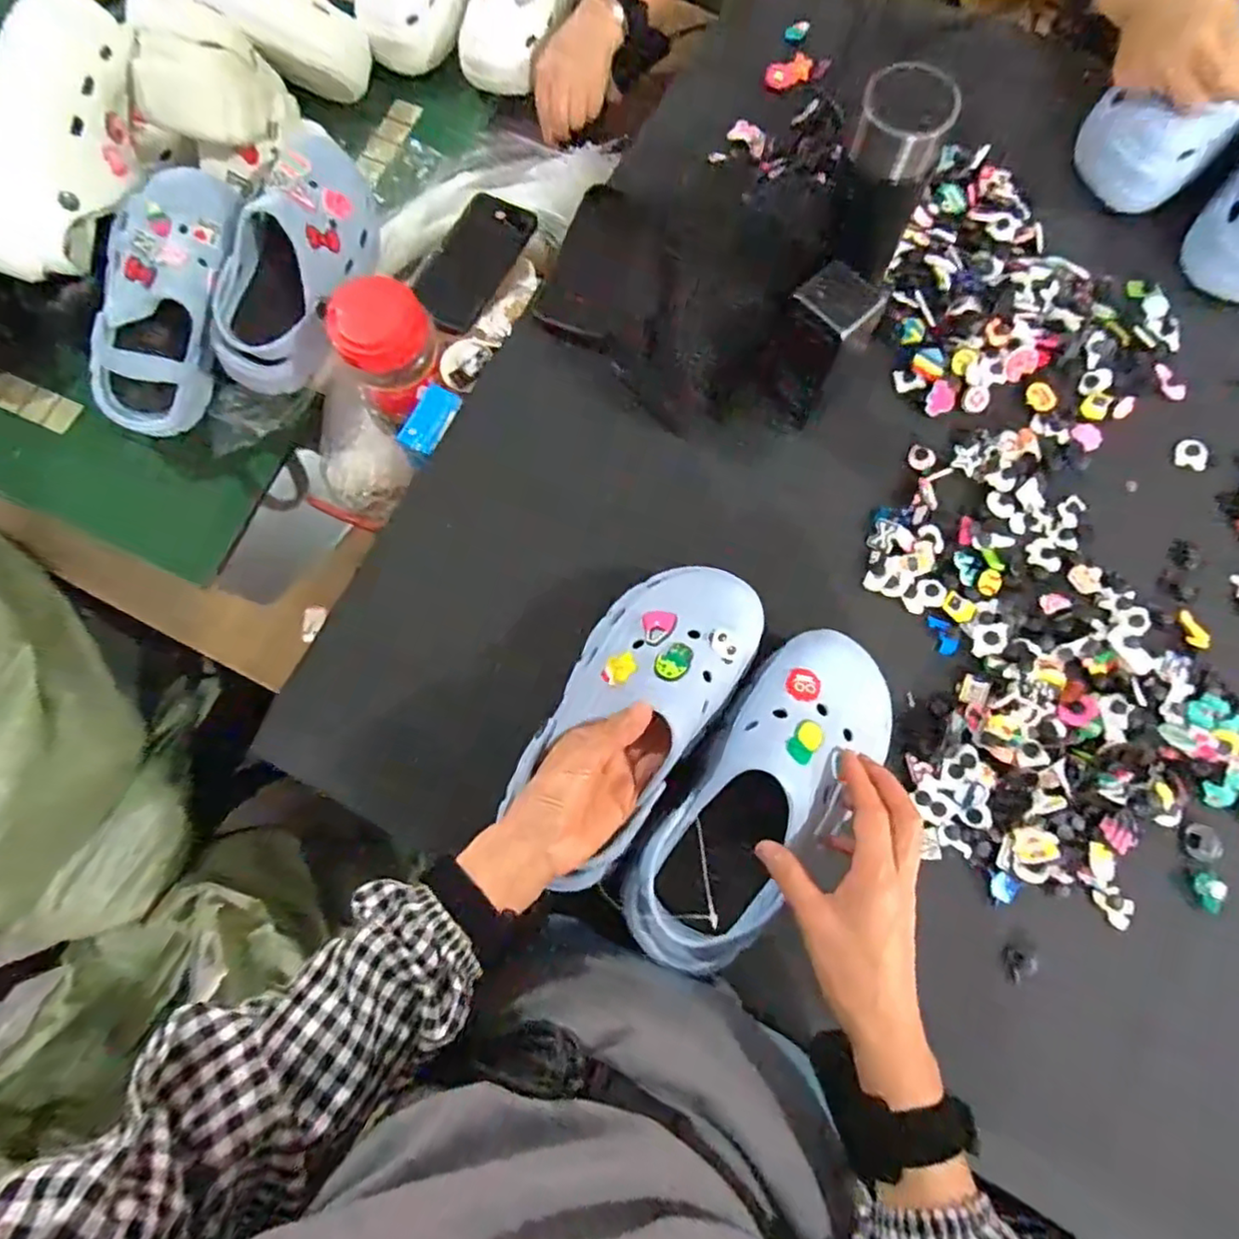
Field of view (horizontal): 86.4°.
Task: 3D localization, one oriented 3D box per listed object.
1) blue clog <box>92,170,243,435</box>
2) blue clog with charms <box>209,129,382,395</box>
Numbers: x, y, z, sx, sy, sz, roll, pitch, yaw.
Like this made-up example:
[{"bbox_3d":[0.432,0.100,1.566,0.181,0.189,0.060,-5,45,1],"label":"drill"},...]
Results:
[{"bbox_3d":[-0.440,-0.306,0.645,0.125,0.085,0.254,25,104,7],"label":"blue clog"},{"bbox_3d":[-0.320,-0.364,0.663,0.093,0.101,0.262,19,78,6],"label":"blue clog with charms"}]

